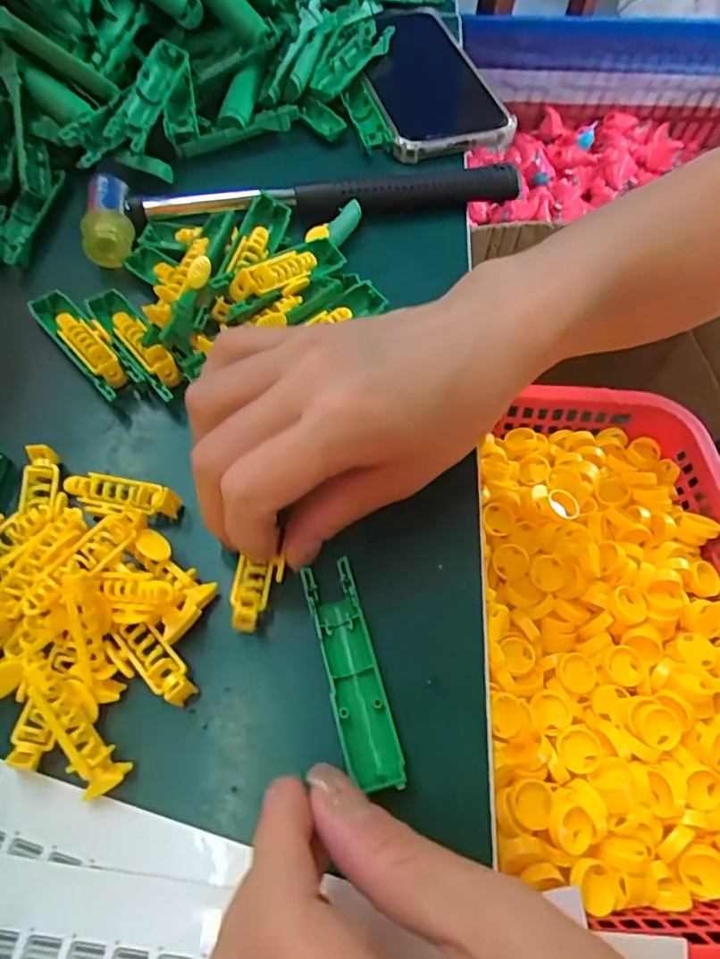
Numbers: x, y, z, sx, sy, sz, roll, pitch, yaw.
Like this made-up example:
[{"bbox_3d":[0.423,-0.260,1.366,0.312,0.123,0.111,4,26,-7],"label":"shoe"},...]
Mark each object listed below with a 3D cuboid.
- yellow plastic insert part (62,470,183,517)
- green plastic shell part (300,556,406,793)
[{"bbox_3d":[-0.097,0.005,0.229,0.049,0.012,0.012,15,62,7],"label":"yellow plastic insert part"},{"bbox_3d":[-0.003,0.067,0.198,0.019,0.006,0.076,-13,63,-8],"label":"green plastic shell part"}]

